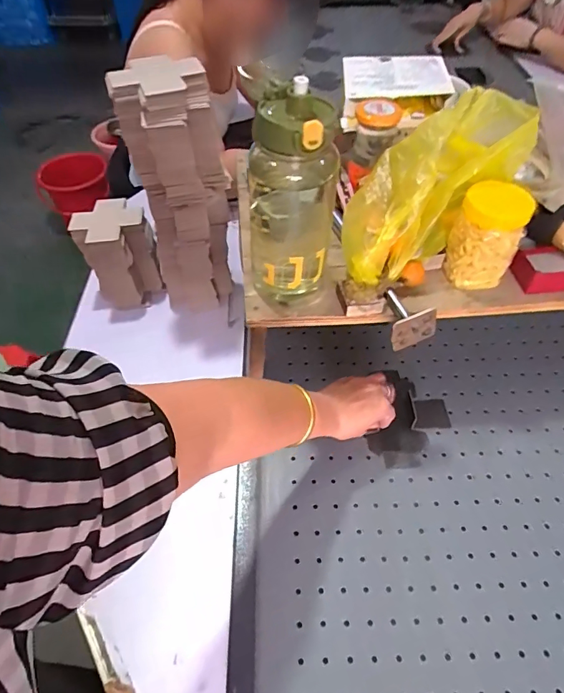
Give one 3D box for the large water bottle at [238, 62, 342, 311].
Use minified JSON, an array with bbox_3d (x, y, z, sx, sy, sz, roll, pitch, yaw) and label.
[{"bbox_3d":[0.009,-0.146,0.466,0.084,0.215,0.094,-3,51,-1],"label":"large water bottle"}]

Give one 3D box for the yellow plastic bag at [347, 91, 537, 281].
[{"bbox_3d":[0.174,-0.198,0.519,0.137,0.101,0.294,37,83,25],"label":"yellow plastic bag"}]

